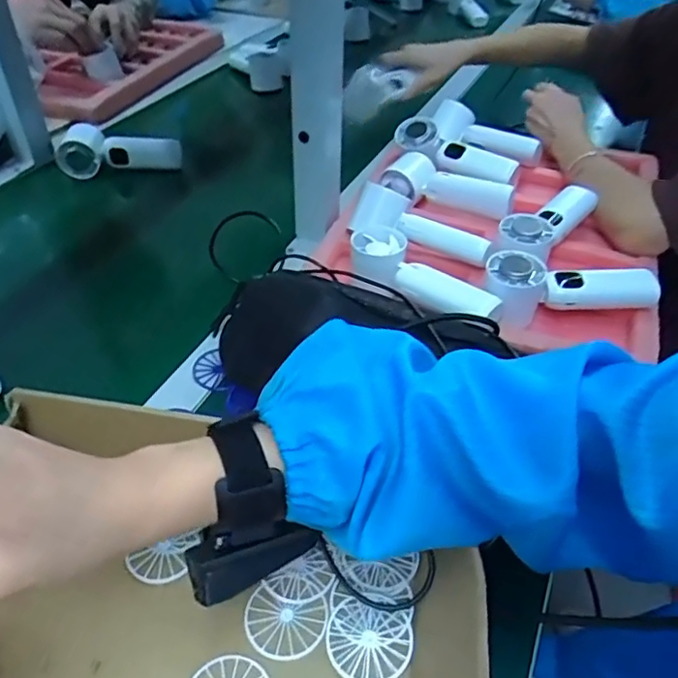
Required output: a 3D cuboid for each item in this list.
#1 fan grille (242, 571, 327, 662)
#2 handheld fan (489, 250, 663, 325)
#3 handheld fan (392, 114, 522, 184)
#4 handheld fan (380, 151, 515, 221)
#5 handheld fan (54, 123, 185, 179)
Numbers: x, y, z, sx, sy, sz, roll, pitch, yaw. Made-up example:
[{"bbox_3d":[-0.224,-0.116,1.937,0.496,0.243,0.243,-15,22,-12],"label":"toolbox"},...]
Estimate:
[{"bbox_3d":[-0.032,0.170,0.370,0.048,0.005,0.048,-25,49,-27],"label":"fan grille"},{"bbox_3d":[0.213,-0.050,0.564,0.154,0.045,0.058,-4,43,-7],"label":"handheld fan"},{"bbox_3d":[0.143,-0.235,0.743,0.159,0.034,0.055,25,47,22],"label":"handheld fan"},{"bbox_3d":[0.124,-0.178,0.692,0.152,0.042,0.044,17,44,15],"label":"handheld fan"},{"bbox_3d":[-0.289,-0.249,0.797,0.155,0.058,0.033,-1,43,-4],"label":"handheld fan"}]

